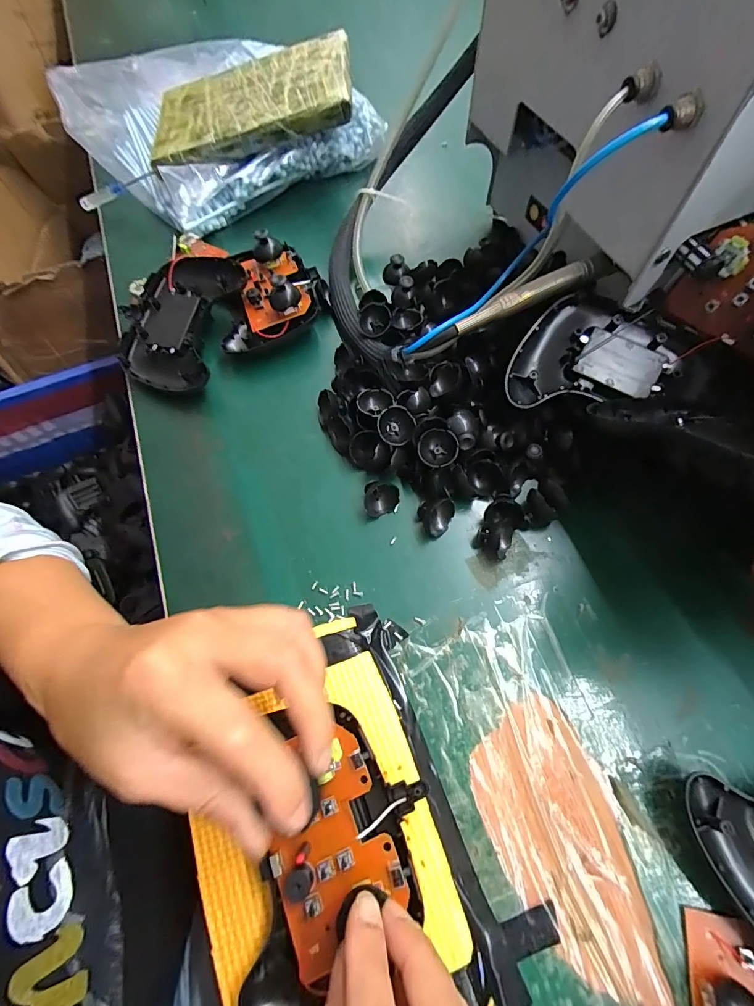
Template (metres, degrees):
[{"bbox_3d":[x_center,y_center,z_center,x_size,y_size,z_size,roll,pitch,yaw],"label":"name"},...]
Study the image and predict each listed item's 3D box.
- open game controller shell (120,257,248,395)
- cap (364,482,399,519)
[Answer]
[{"bbox_3d":[-0.171,-0.153,0.358,0.099,0.039,0.125,13,68,9],"label":"open game controller shell"},{"bbox_3d":[0.004,-0.001,0.298,0.025,0.012,0.026,-2,96,-6],"label":"cap"}]

